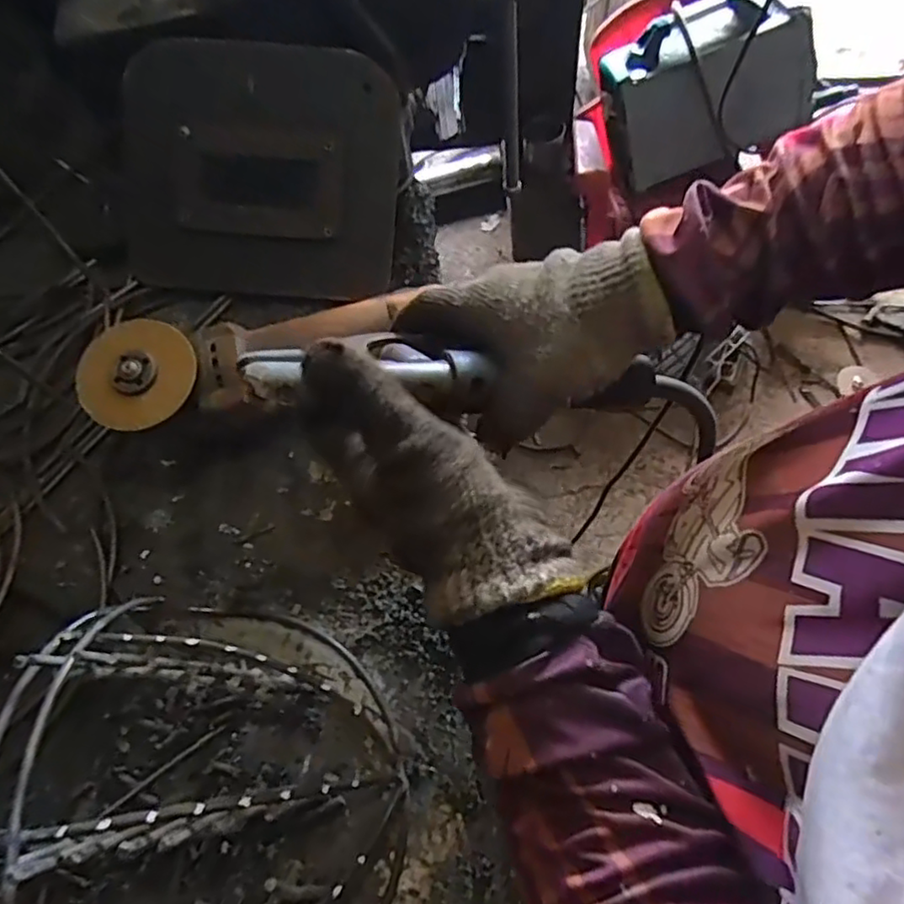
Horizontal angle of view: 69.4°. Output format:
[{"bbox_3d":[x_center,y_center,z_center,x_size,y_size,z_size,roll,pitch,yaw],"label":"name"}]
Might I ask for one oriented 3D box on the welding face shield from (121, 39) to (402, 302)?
[{"bbox_3d":[-0.158,-0.223,0.526,0.224,0.028,0.180,5,106,3],"label":"welding face shield"}]

